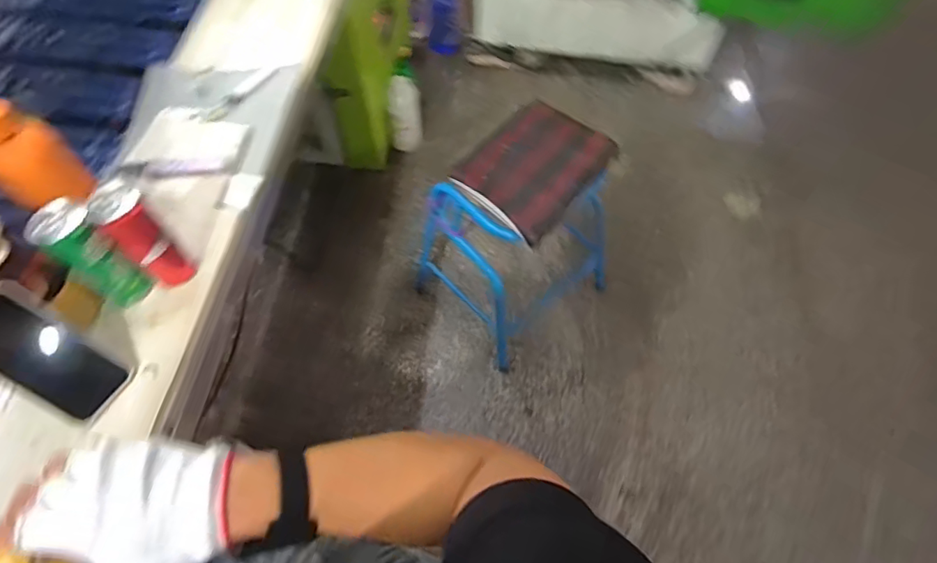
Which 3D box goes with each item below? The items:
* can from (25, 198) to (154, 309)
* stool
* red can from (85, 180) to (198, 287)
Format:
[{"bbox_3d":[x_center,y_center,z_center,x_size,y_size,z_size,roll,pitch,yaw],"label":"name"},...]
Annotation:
[{"bbox_3d":[-0.442,-0.029,0.650,0.055,0.141,0.058,0,60,1],"label":"can"},{"bbox_3d":[0.116,-0.133,1.314,0.402,0.531,0.352,-40,67,-19],"label":"stool"},{"bbox_3d":[-0.391,-0.049,0.669,0.053,0.157,0.054,0,60,1],"label":"red can"}]

